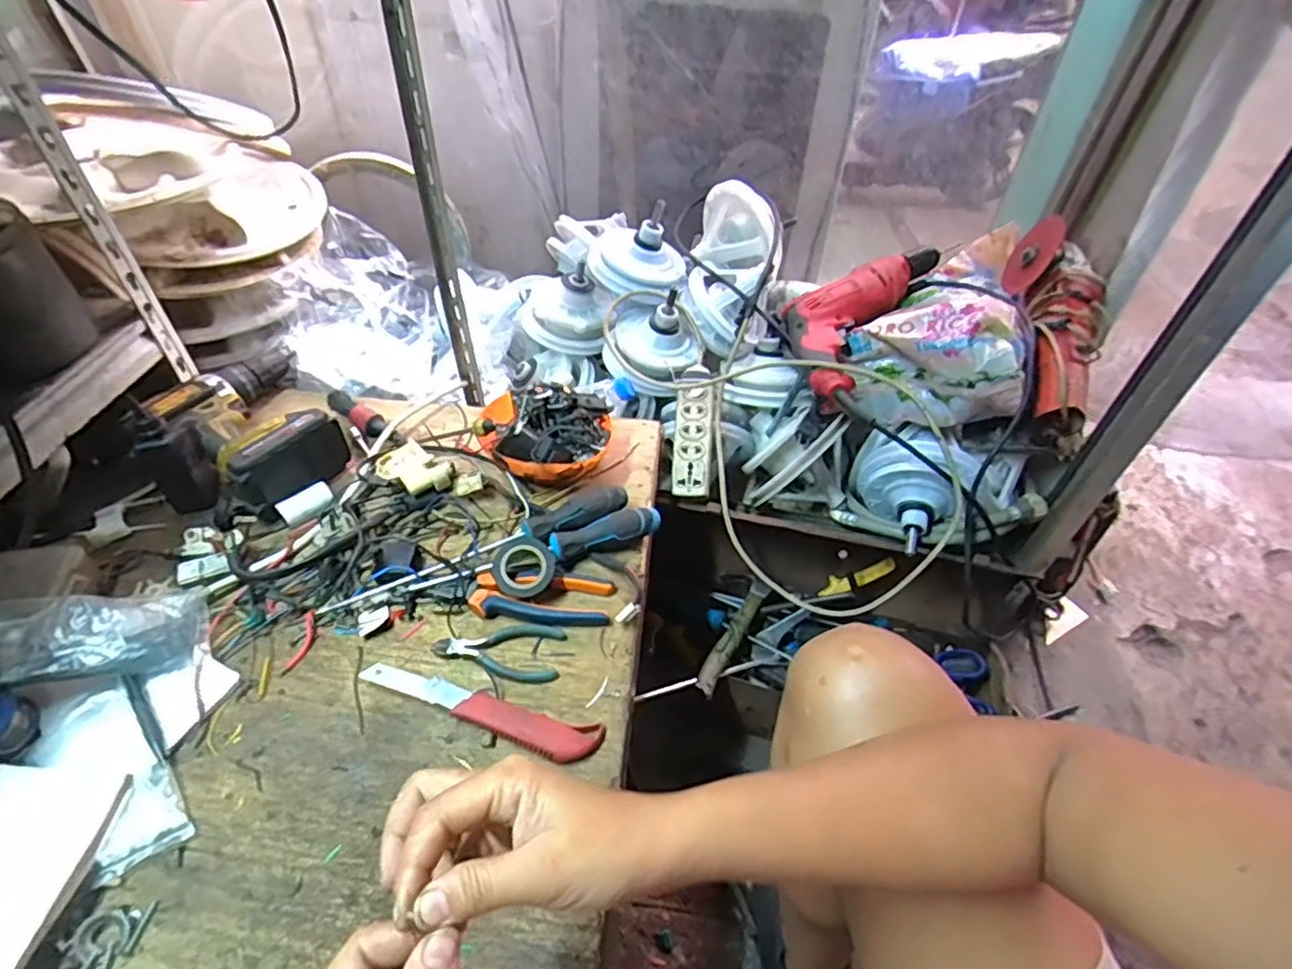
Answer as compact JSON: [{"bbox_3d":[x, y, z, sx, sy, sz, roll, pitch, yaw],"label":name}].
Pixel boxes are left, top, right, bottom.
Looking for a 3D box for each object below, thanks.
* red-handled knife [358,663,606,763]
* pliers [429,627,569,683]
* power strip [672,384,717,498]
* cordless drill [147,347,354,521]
[{"bbox_3d":[-0.139,0.189,0.547,0.204,0.021,0.036,13,47,9],"label":"red-handled knife"},{"bbox_3d":[-0.133,0.151,0.591,0.112,0.009,0.049,2,47,-1],"label":"pliers"},{"bbox_3d":[0.061,-0.054,0.830,0.051,0.023,0.149,4,70,2],"label":"power strip"},{"bbox_3d":[-0.431,-0.071,0.737,0.234,0.068,0.163,34,54,26],"label":"cordless drill"}]

